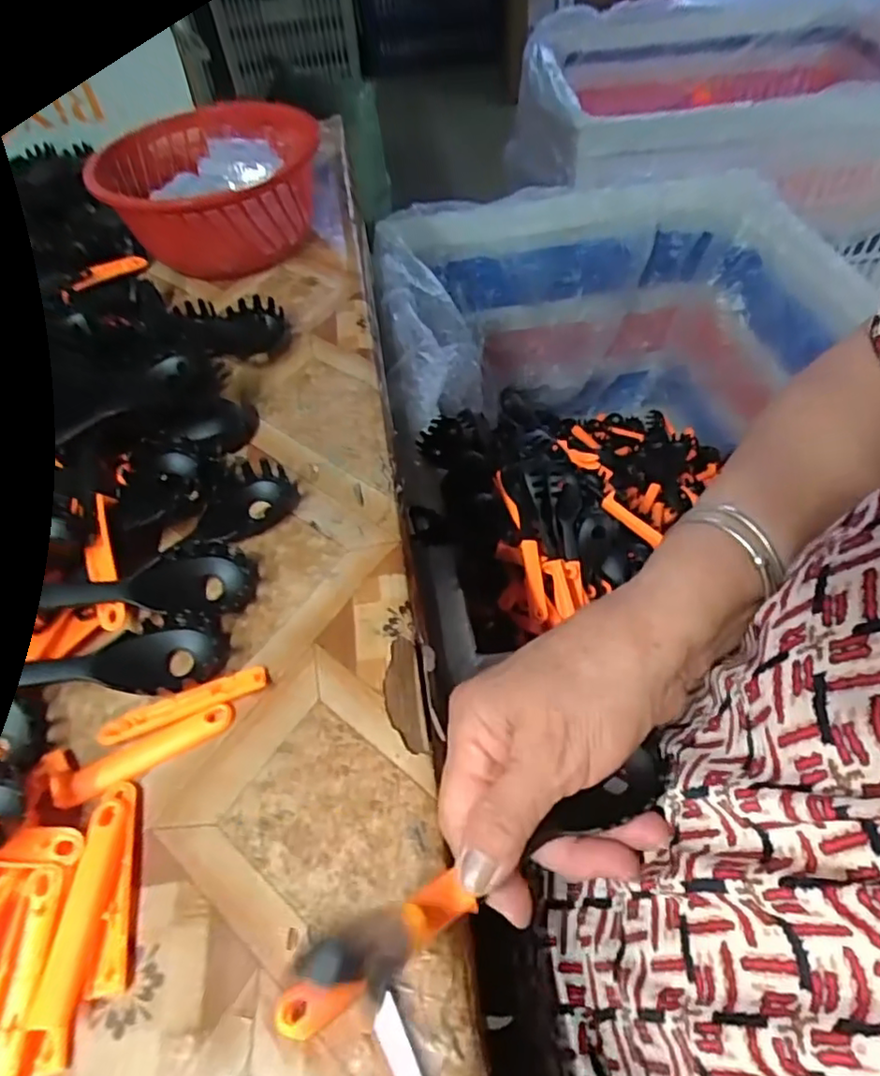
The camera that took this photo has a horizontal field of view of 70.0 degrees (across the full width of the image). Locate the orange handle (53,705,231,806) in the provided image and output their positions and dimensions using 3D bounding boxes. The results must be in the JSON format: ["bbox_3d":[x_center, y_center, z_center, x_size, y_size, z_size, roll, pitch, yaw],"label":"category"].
[{"bbox_3d":[-0.129,0.094,0.277,0.075,0.006,0.014,-22,55,-15],"label":"orange handle"}]

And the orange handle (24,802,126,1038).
[{"bbox_3d":[-0.135,0.141,0.241,0.014,0.009,0.074,-1,52,0],"label":"orange handle"}]

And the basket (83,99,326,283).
[{"bbox_3d":[-0.187,-0.299,0.537,0.159,0.071,0.209,-6,52,-4],"label":"basket"}]

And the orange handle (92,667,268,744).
[{"bbox_3d":[-0.118,0.076,0.290,0.076,0.006,0.013,-17,54,-12],"label":"orange handle"}]

